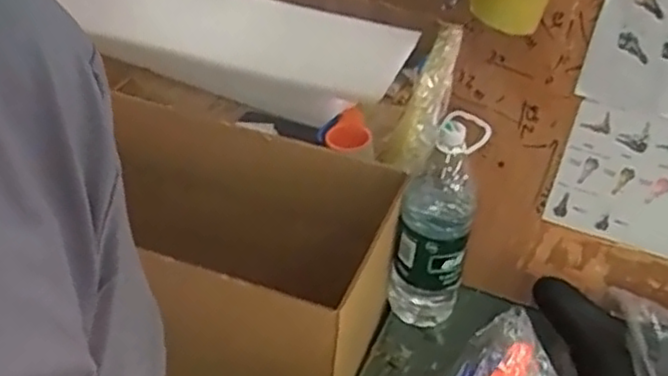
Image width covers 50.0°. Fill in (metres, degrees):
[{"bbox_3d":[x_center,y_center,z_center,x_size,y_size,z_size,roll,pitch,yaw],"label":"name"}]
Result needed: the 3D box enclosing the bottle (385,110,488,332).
[{"bbox_3d":[0.142,0.050,1.004,0.101,0.306,0.100,10,37,7],"label":"bottle"}]

